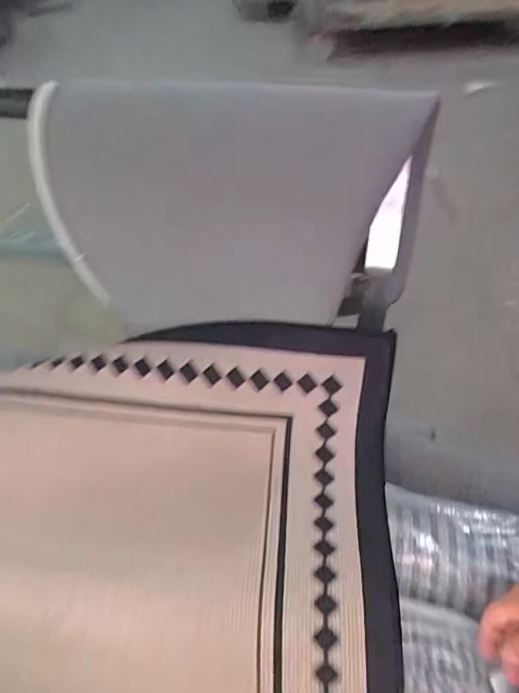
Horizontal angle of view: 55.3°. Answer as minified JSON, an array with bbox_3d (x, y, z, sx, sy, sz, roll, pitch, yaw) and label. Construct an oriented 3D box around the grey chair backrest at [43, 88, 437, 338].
[{"bbox_3d":[-0.040,-0.233,0.746,0.487,0.297,0.295,2,43,5],"label":"grey chair backrest"}]

